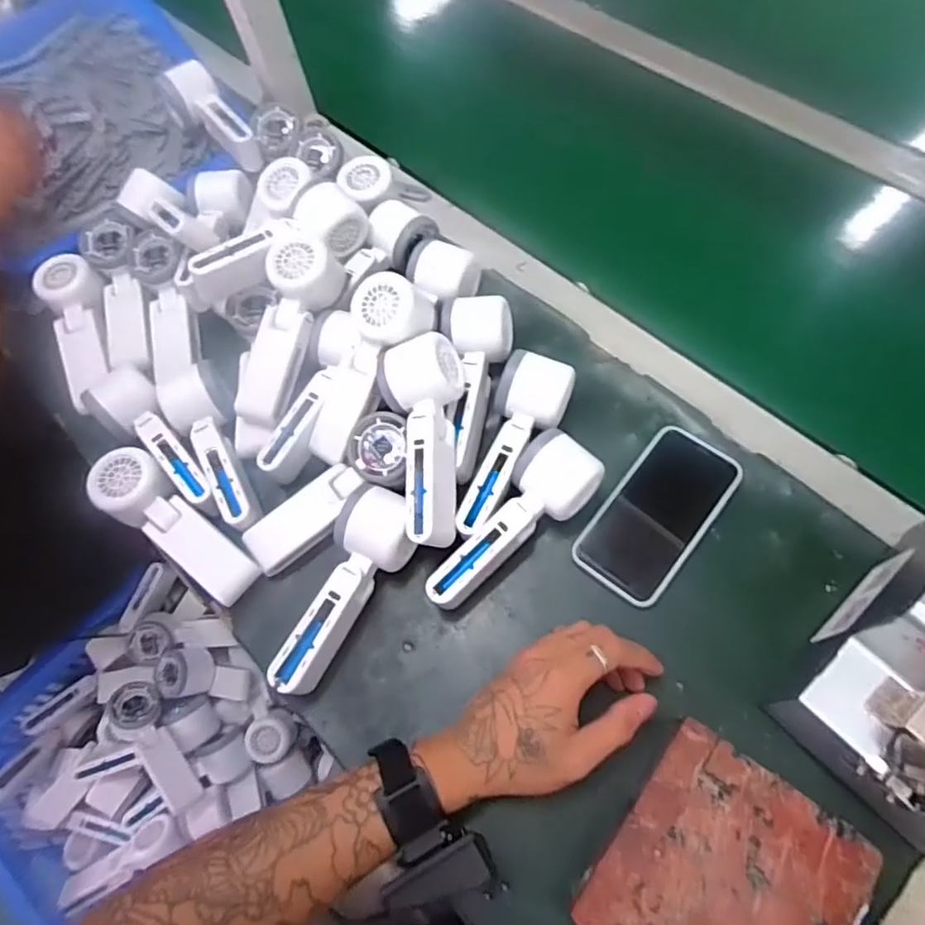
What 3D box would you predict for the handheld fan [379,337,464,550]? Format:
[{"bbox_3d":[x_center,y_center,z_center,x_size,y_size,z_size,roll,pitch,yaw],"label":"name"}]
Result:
[{"bbox_3d":[-0.030,-0.018,0.497,0.065,0.048,0.165,-4,65,4],"label":"handheld fan"}]

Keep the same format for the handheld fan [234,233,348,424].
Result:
[{"bbox_3d":[-0.157,-0.116,0.568,0.056,0.048,0.162,19,91,9],"label":"handheld fan"}]

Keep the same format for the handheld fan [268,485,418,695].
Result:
[{"bbox_3d":[-0.087,0.100,0.490,0.057,0.049,0.163,17,68,14],"label":"handheld fan"}]

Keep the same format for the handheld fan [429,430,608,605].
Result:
[{"bbox_3d":[0.040,0.051,0.496,0.059,0.043,0.160,36,74,20],"label":"handheld fan"}]

